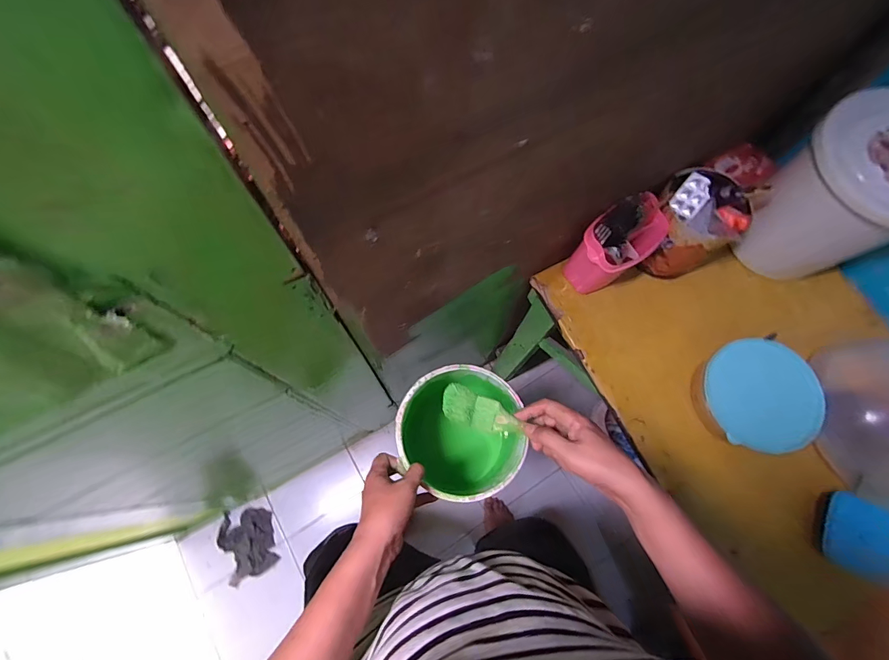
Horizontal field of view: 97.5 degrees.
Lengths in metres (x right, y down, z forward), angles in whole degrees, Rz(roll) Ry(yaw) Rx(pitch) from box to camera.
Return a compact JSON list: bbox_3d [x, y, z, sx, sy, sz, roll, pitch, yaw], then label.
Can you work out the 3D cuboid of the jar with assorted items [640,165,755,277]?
[{"bbox_3d":[0.452,-0.190,0.737,0.133,0.159,0.144,1,71,-2],"label":"jar with assorted items"}]

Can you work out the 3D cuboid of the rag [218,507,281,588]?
[{"bbox_3d":[-0.634,0.687,1.253,0.164,0.032,0.200,-15,72,-7],"label":"rag"}]

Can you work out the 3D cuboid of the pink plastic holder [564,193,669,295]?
[{"bbox_3d":[0.314,-0.152,0.711,0.147,0.180,0.088,-35,75,-13],"label":"pink plastic holder"}]

